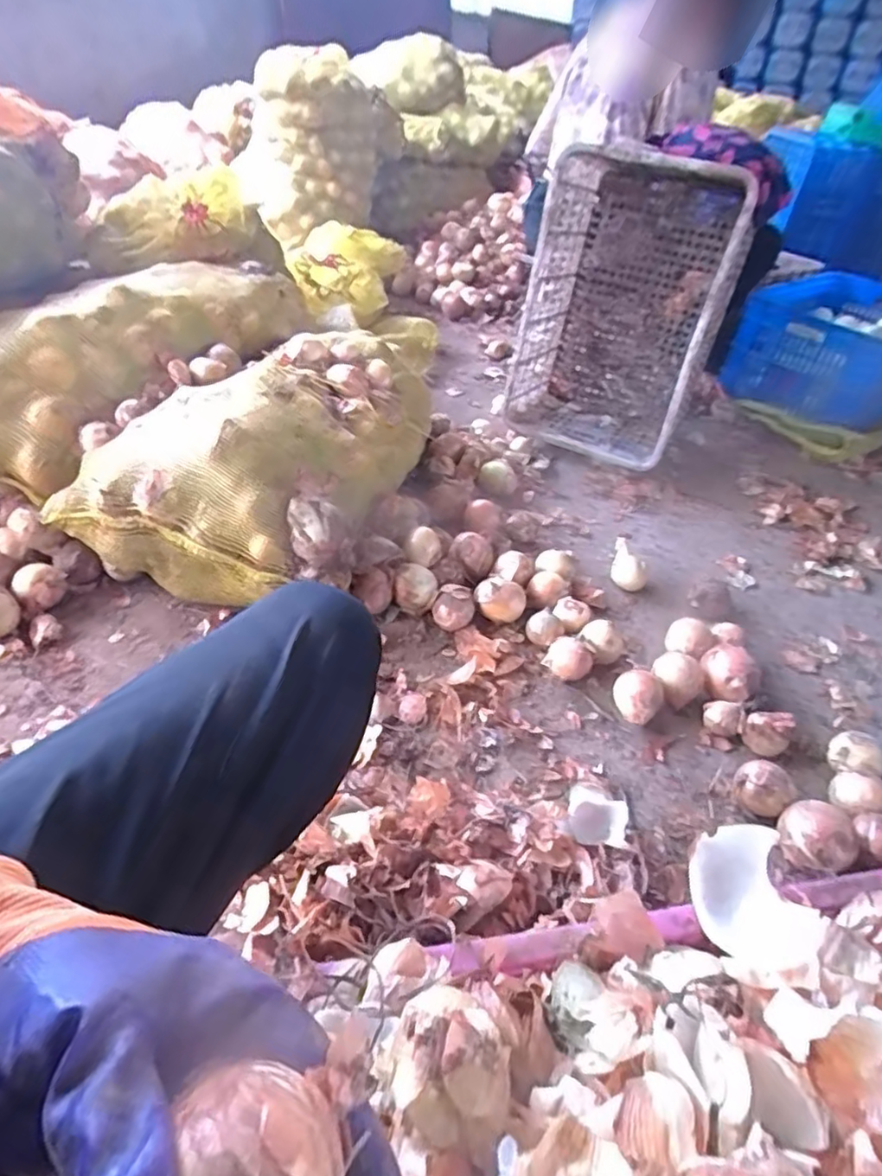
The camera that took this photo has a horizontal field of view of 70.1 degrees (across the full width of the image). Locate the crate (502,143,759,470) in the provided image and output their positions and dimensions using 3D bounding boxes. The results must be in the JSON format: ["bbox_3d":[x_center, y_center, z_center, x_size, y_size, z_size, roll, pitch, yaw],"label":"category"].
[{"bbox_3d":[0.378,-0.573,1.324,0.373,0.539,0.346,21,44,14],"label":"crate"}]

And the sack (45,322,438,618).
[{"bbox_3d":[-0.252,-0.229,1.033,0.358,0.214,0.611,21,44,15],"label":"sack"}]

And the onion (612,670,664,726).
[{"bbox_3d":[0.265,0.152,0.858,0.063,0.058,0.063,4,42,-4],"label":"onion"}]

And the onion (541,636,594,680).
[{"bbox_3d":[0.182,0.107,0.906,0.063,0.052,0.047,25,45,18],"label":"onion"}]

